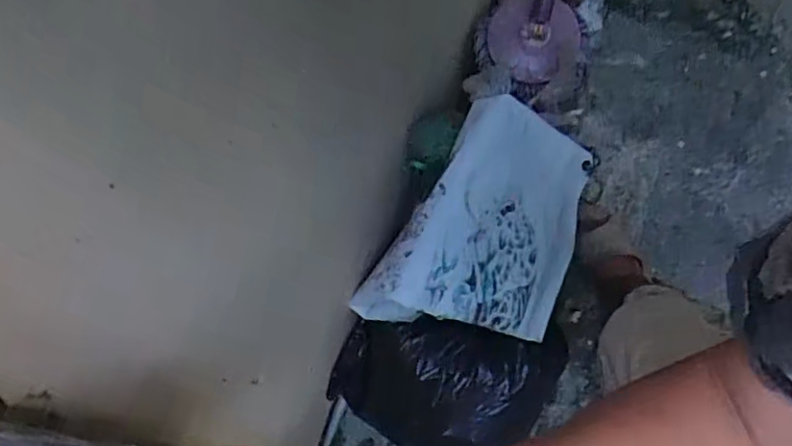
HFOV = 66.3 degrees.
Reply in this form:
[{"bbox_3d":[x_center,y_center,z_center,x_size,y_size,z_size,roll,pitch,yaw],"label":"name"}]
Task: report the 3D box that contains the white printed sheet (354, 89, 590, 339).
[{"bbox_3d":[0.154,0.010,0.889,0.248,0.172,0.392,33,69,16],"label":"white printed sheet"}]

